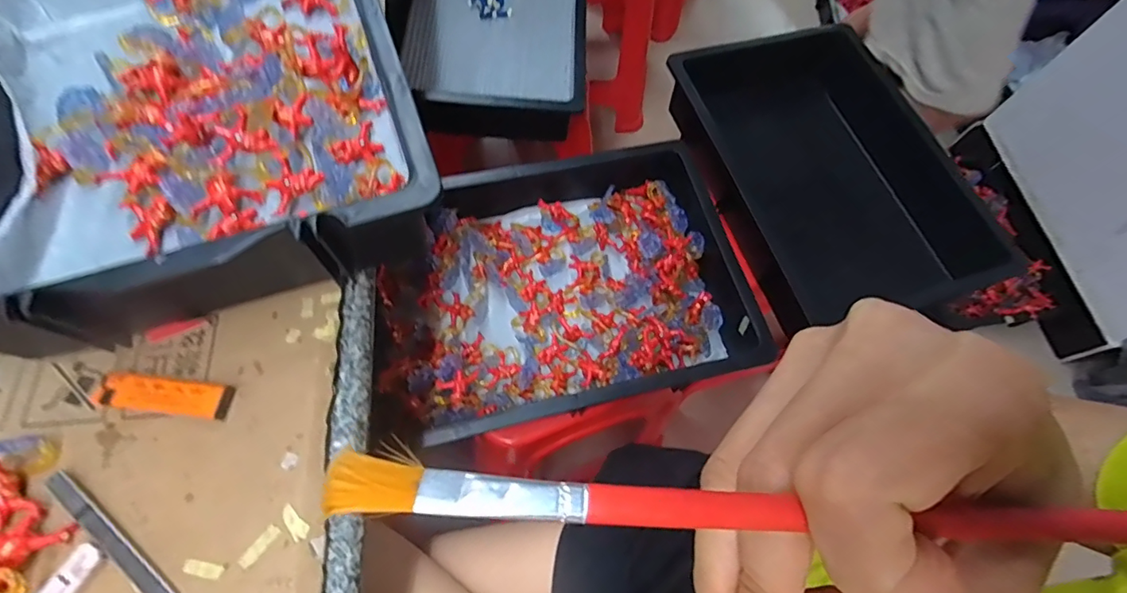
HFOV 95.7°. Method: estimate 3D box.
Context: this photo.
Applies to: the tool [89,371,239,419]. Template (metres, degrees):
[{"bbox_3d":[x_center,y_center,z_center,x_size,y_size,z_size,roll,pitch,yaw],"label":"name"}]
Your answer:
[{"bbox_3d":[-0.260,0.064,0.333,0.083,0.014,0.023,7,65,-1],"label":"tool"}]

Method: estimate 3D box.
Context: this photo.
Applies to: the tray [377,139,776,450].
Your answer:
[{"bbox_3d":[-0.013,-0.019,0.618,0.411,0.084,0.322,-12,67,-10],"label":"tray"}]

